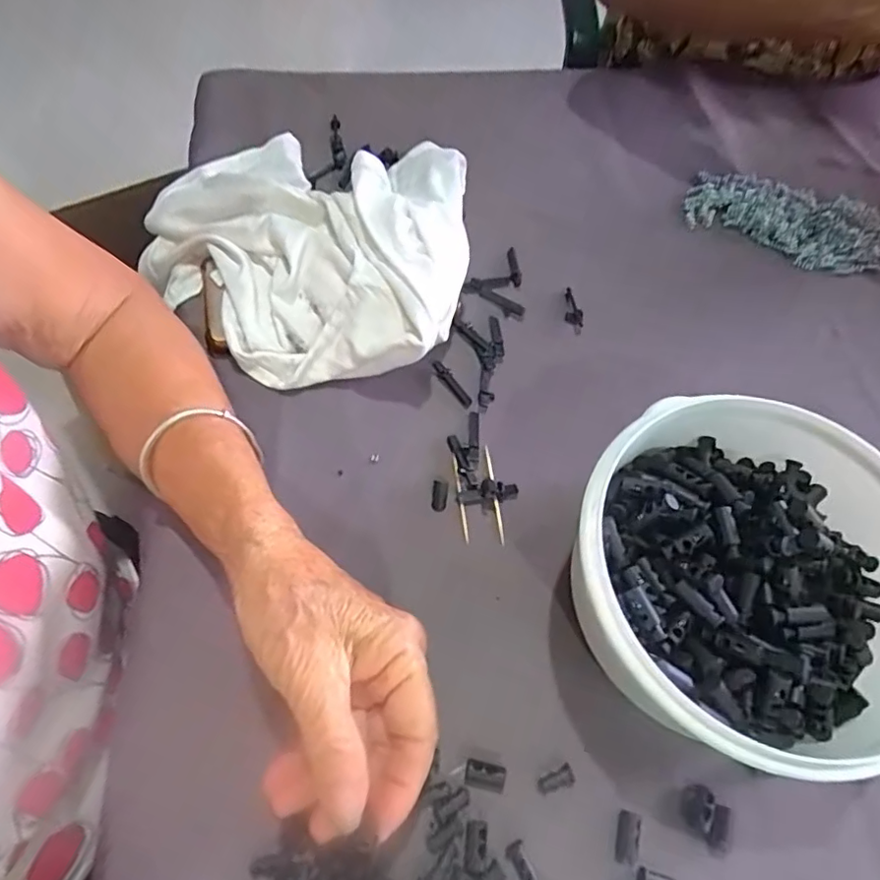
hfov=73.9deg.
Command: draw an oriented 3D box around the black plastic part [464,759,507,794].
[{"bbox_3d":[0.021,0.156,0.271,0.019,0.007,0.011,13,62,2],"label":"black plastic part"}]

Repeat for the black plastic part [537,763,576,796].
[{"bbox_3d":[0.054,0.159,0.272,0.018,0.005,0.009,-17,65,-13],"label":"black plastic part"}]

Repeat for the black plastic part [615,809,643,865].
[{"bbox_3d":[0.084,0.178,0.261,0.010,0.007,0.020,14,62,3],"label":"black plastic part"}]

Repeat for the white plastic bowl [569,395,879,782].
[{"bbox_3d":[0.154,0.071,0.282,0.189,0.076,0.159,13,62,2],"label":"white plastic bowl"}]

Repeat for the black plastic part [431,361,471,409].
[{"bbox_3d":[0.008,-0.036,0.371,0.008,0.007,0.036,-33,69,-19],"label":"black plastic part"}]

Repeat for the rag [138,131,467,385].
[{"bbox_3d":[-0.094,-0.136,0.393,0.224,0.063,0.202,12,62,2],"label":"rag"}]

